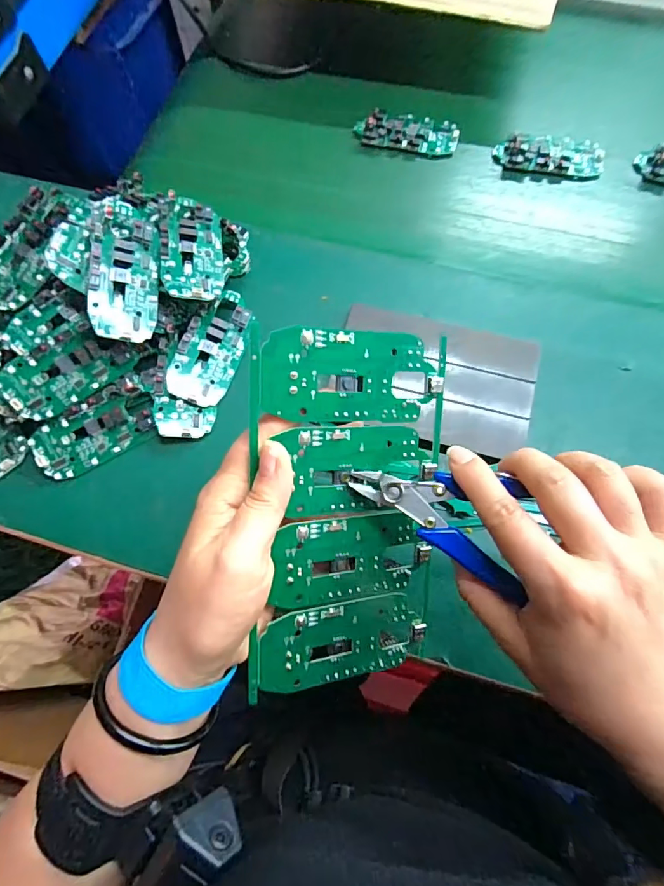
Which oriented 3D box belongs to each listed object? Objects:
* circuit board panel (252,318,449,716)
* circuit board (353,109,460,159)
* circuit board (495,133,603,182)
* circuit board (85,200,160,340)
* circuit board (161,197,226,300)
[{"bbox_3d":[0.009,0.037,0.246,0.104,0.004,0.186,-2,99,-24],"label":"circuit board panel"},{"bbox_3d":[0.073,-0.304,0.452,0.098,0.012,0.043,10,75,6],"label":"circuit board"},{"bbox_3d":[0.206,-0.273,0.439,0.098,0.012,0.044,10,75,6],"label":"circuit board"},{"bbox_3d":[-0.147,-0.124,0.331,0.045,0.007,0.099,3,88,-38],"label":"circuit board"},{"bbox_3d":[-0.105,-0.146,0.351,0.045,0.006,0.088,1,71,-23],"label":"circuit board"}]

